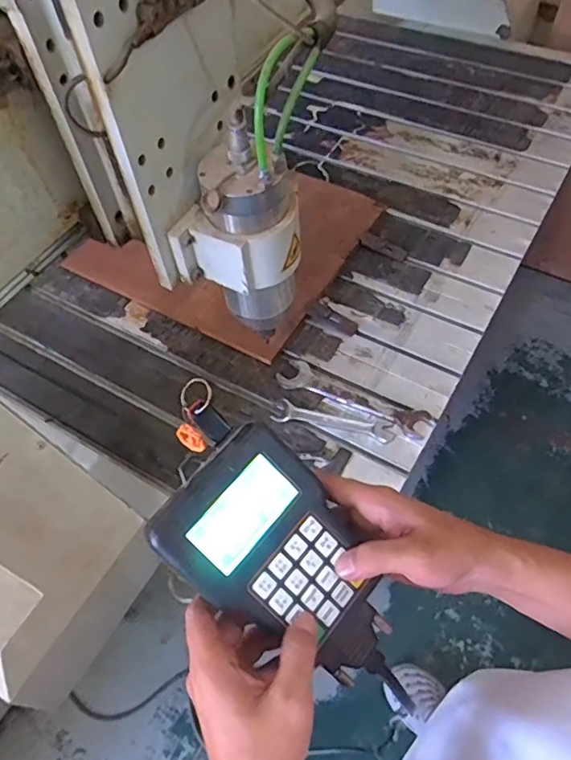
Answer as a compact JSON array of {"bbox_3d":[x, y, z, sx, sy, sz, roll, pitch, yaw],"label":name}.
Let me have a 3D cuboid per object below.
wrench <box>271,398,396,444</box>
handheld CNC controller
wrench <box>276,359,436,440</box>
[{"bbox_3d":[0.075,0.068,0.878,0.187,0.015,0.036,14,60,13],"label":"wrench"},{"bbox_3d":[-0.009,0.111,0.384,0.145,0.028,0.103,44,70,-10],"label":"handheld CNC controller"},{"bbox_3d":[0.107,0.028,0.894,0.253,0.011,0.058,25,62,18],"label":"wrench"}]

